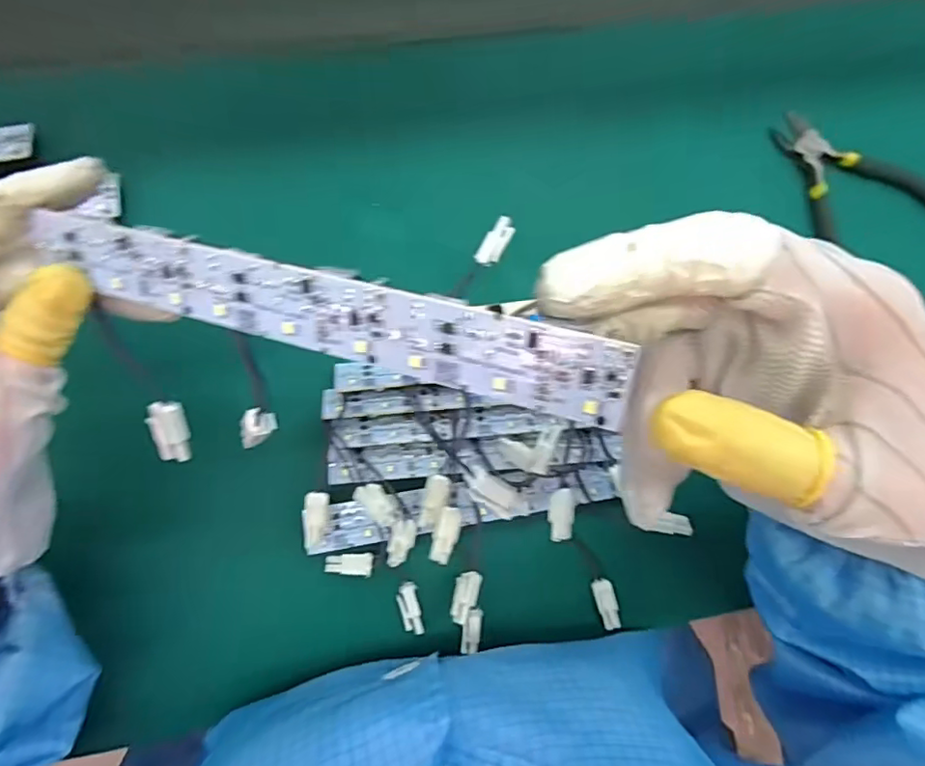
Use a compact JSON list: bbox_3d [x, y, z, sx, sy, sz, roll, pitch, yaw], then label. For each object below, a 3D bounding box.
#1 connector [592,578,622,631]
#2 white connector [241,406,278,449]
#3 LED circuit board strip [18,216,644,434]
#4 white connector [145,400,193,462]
[{"bbox_3d":[0.083,0.127,0.334,0.013,0.005,0.028,-13,74,-6],"label":"connector"},{"bbox_3d":[-0.078,0.017,0.223,0.011,0.013,0.014,-6,87,-7],"label":"white connector"},{"bbox_3d":[-0.043,-0.021,0.163,0.176,0.004,0.024,15,120,15],"label":"LED circuit board strip"},{"bbox_3d":[-0.115,0.020,0.232,0.012,0.008,0.028,-6,121,-6],"label":"white connector"}]

